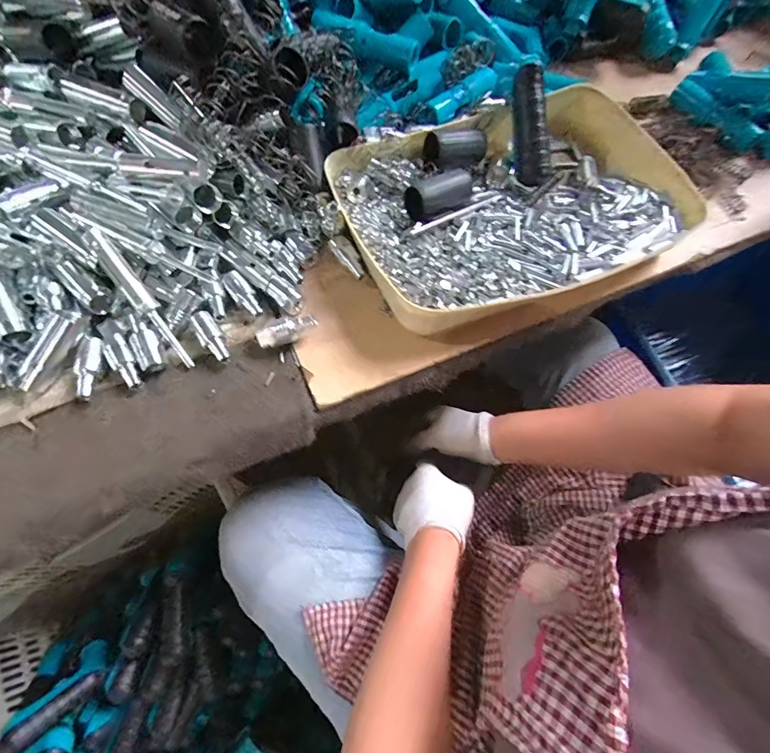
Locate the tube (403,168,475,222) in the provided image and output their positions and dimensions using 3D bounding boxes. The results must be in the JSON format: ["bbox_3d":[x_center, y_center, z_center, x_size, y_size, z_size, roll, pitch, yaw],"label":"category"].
[{"bbox_3d":[0.049,-0.178,0.360,0.063,0.028,0.034,-25,70,-13],"label":"tube"}]

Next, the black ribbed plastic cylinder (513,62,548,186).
[{"bbox_3d":[0.152,-0.258,0.394,0.026,0.032,0.104,-14,109,-9],"label":"black ribbed plastic cylinder"}]

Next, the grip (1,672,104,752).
[{"bbox_3d":[-0.416,0.420,0.480,0.029,0.030,0.096,45,29,16],"label":"grip"}]

